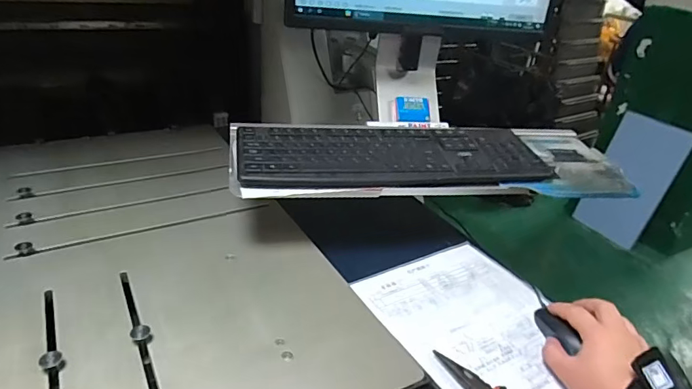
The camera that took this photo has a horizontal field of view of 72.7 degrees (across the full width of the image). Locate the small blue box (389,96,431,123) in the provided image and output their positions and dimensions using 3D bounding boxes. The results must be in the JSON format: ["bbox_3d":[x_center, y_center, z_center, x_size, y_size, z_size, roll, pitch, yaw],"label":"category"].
[{"bbox_3d":[0.113,-0.142,0.805,0.065,0.050,0.019,-9,-5,-15],"label":"small blue box"}]

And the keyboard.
[{"bbox_3d":[0.068,-0.059,0.678,0.431,0.027,0.137,-2,29,-13],"label":"keyboard"}]

